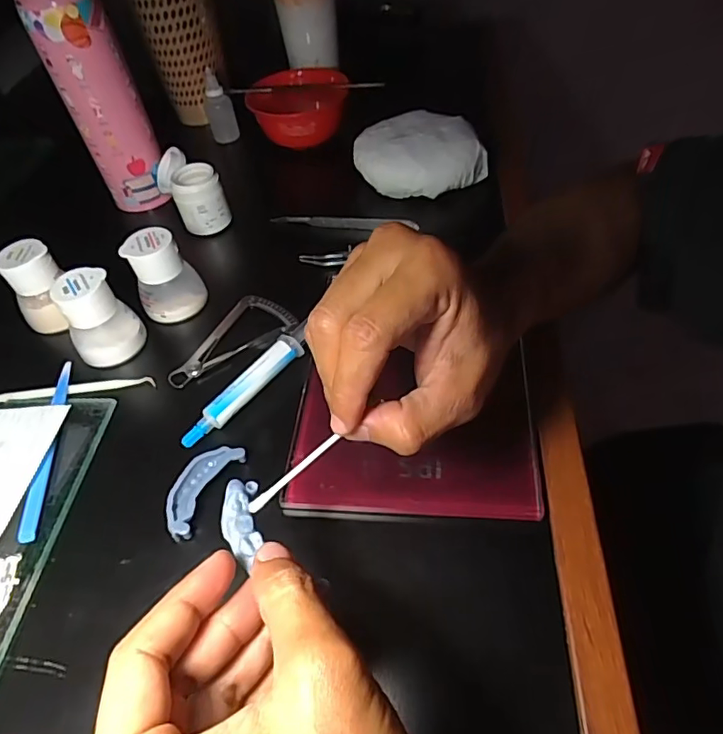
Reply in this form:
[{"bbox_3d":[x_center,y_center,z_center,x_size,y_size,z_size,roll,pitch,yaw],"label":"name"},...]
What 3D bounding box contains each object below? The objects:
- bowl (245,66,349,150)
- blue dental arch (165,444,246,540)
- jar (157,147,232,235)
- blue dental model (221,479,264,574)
[{"bbox_3d":[-0.066,-0.286,0.580,0.100,0.046,0.122,-1,49,2],"label":"bowl"},{"bbox_3d":[-0.098,0.074,0.322,0.027,0.015,0.061,19,52,18],"label":"blue dental arch"},{"bbox_3d":[-0.160,-0.165,0.503,0.046,0.056,0.078,-24,52,-17],"label":"jar"},{"bbox_3d":[-0.051,0.065,0.225,0.015,0.008,0.036,-10,54,-6],"label":"blue dental model"}]

